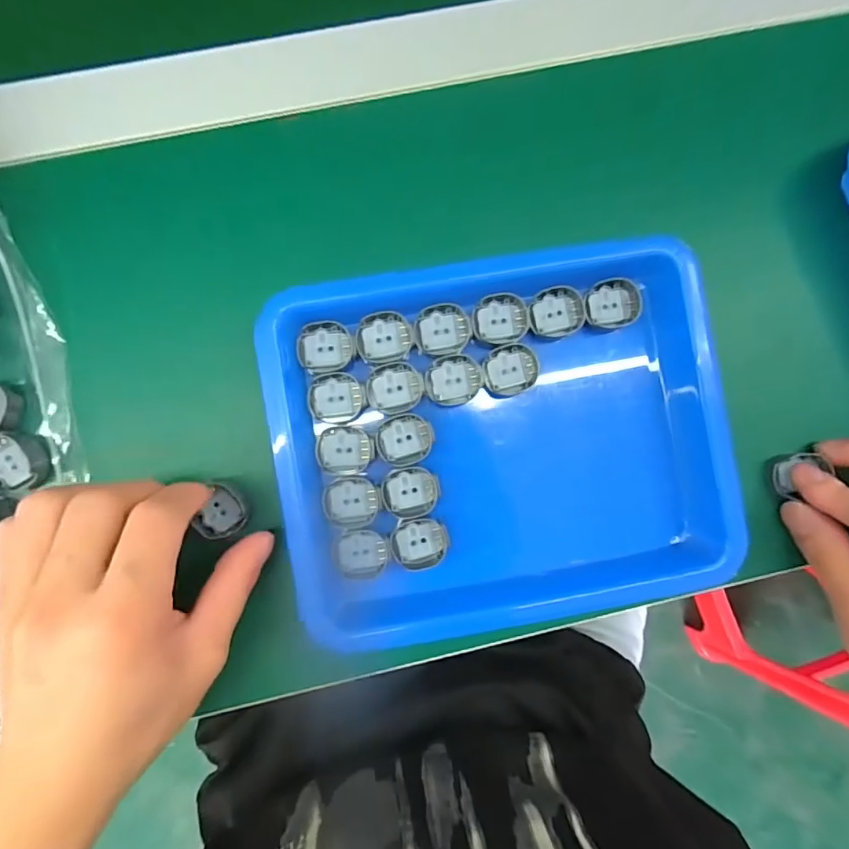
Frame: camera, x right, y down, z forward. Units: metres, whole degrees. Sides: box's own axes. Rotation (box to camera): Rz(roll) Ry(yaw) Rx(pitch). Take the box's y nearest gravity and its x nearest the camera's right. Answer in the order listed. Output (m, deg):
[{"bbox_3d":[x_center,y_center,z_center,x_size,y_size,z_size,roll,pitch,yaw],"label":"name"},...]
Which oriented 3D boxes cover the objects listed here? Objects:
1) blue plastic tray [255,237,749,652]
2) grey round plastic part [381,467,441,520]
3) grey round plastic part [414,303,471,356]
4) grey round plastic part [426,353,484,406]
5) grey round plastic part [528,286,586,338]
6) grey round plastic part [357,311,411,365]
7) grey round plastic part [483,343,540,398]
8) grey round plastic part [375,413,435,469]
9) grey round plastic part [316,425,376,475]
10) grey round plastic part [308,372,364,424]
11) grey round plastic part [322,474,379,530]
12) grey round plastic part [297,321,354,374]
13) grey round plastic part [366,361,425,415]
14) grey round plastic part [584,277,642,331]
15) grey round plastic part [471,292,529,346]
[{"bbox_3d":[0.039,0.010,0.253,0.213,0.026,0.181,-10,89,-4],"label":"blue plastic tray"},{"bbox_3d":[-0.007,0.035,0.253,0.028,0.004,0.025,-5,88,-4],"label":"grey round plastic part"},{"bbox_3d":[0.009,-0.048,0.254,0.027,0.004,0.025,0,88,-3],"label":"grey round plastic part"},{"bbox_3d":[0.015,-0.023,0.256,0.028,0.005,0.025,-4,88,-4],"label":"grey round plastic part"},{"bbox_3d":[0.068,-0.058,0.259,0.028,0.006,0.024,-12,89,-4],"label":"grey round plastic part"},{"bbox_3d":[-0.021,-0.044,0.253,0.026,0.004,0.025,0,88,-3],"label":"grey round plastic part"},{"bbox_3d":[0.045,-0.028,0.258,0.028,0.004,0.026,-9,89,-4],"label":"grey round plastic part"},{"bbox_3d":[-0.010,0.008,0.253,0.029,0.004,0.026,-5,88,-4],"label":"grey round plastic part"},{"bbox_3d":[-0.039,0.013,0.252,0.029,0.004,0.024,-4,88,-4],"label":"grey round plastic part"},{"bbox_3d":[-0.045,-0.013,0.253,0.027,0.004,0.025,0,88,-3],"label":"grey round plastic part"},{"bbox_3d":[-0.037,0.039,0.251,0.027,0.004,0.026,0,88,-3],"label":"grey round plastic part"},{"bbox_3d":[-0.049,-0.038,0.252,0.027,0.004,0.026,0,88,-3],"label":"grey round plastic part"},{"bbox_3d":[-0.015,-0.019,0.253,0.028,0.004,0.025,-5,88,-4],"label":"grey round plastic part"},{"bbox_3d":[0.097,-0.062,0.259,0.026,0.008,0.025,0,88,-3],"label":"grey round plastic part"},{"bbox_3d":[0.039,-0.053,0.255,0.029,0.006,0.026,-8,89,-4],"label":"grey round plastic part"}]

